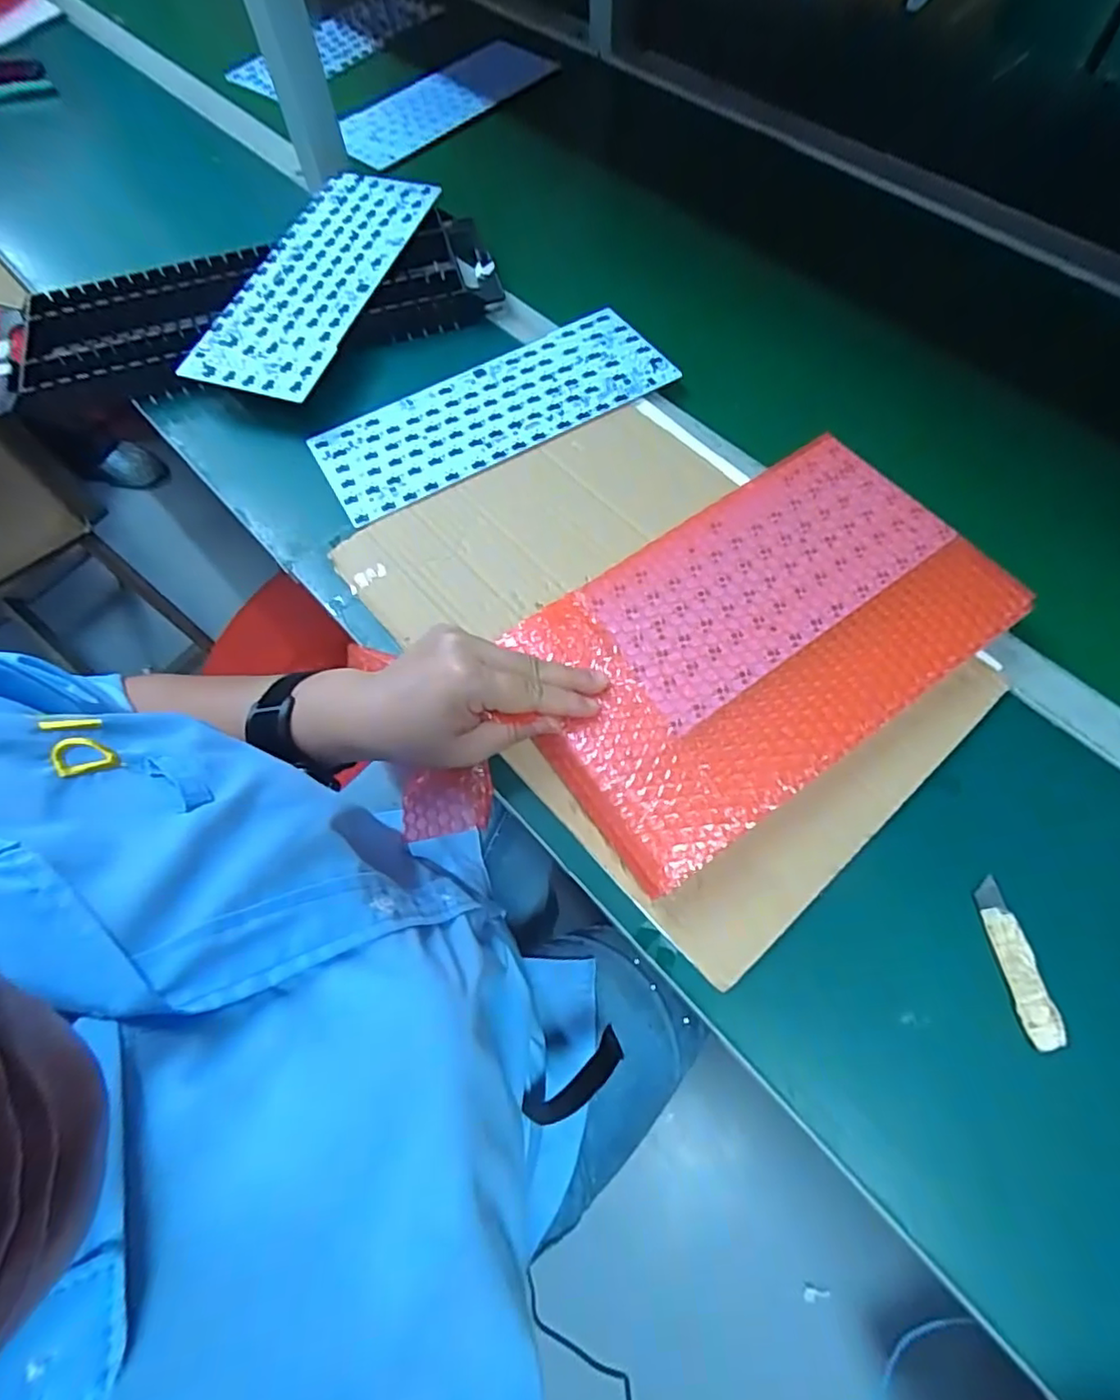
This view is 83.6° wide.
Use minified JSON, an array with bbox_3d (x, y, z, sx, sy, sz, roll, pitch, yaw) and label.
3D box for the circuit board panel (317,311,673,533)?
[{"bbox_3d":[-0.058,-0.252,0.542,0.301,0.004,0.111,-29,68,-10],"label":"circuit board panel"}]

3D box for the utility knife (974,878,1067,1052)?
[{"bbox_3d":[0.258,0.149,0.356,0.020,0.010,0.087,-7,66,0],"label":"utility knife"}]

